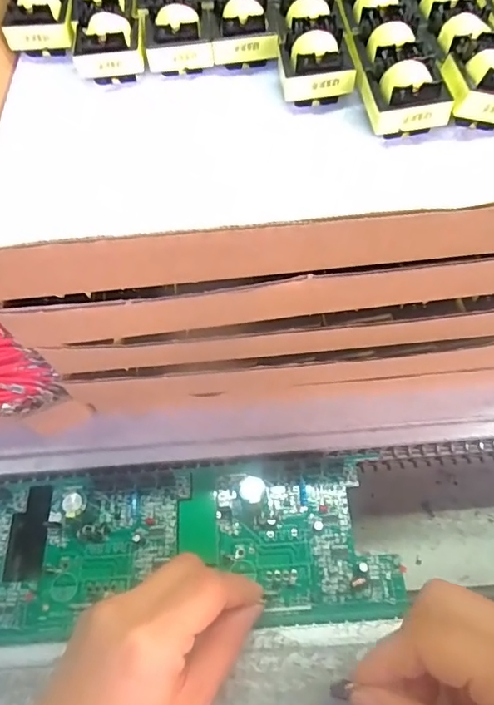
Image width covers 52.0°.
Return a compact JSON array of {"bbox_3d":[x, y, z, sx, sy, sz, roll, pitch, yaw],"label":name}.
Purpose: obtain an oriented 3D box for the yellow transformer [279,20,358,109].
[{"bbox_3d":[0.034,-0.143,0.253,0.034,0.028,0.031,-5,61,2],"label":"yellow transformer"}]

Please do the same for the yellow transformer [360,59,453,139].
[{"bbox_3d":[0.073,-0.119,0.236,0.037,0.027,0.026,-4,61,2],"label":"yellow transformer"}]

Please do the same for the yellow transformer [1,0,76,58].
[{"bbox_3d":[-0.113,-0.184,0.281,0.036,0.028,0.028,-4,61,2],"label":"yellow transformer"}]

